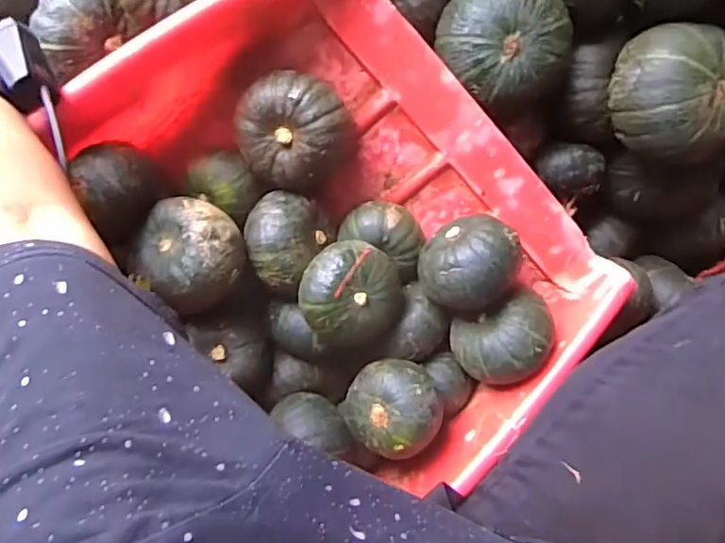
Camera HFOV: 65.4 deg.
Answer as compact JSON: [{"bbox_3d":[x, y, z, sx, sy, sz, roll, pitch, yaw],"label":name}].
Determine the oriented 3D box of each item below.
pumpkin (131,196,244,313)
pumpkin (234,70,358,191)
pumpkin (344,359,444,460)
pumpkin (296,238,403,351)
[{"bbox_3d":[-0.145,-0.017,0.485,0.089,0.060,0.081,0,97,0],"label":"pumpkin"},{"bbox_3d":[-0.060,-0.120,0.500,0.094,0.073,0.095,0,97,0],"label":"pumpkin"},{"bbox_3d":[0.028,0.119,0.500,0.081,0.068,0.077,0,97,0],"label":"pumpkin"},{"bbox_3d":[-0.008,0.023,0.493,0.085,0.059,0.096,-11,96,2],"label":"pumpkin"}]

